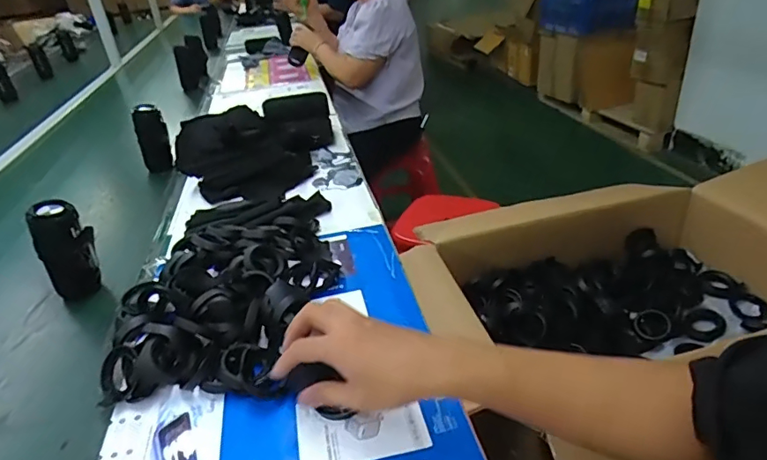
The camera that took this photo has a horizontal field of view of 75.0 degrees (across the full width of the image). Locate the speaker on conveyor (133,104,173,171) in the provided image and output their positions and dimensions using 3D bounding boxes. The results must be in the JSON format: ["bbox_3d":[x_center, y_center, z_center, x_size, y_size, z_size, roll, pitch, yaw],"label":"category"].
[{"bbox_3d":[-0.535,-0.210,1.163,0.072,0.146,0.063,-21,33,-22],"label":"speaker on conveyor"}]

